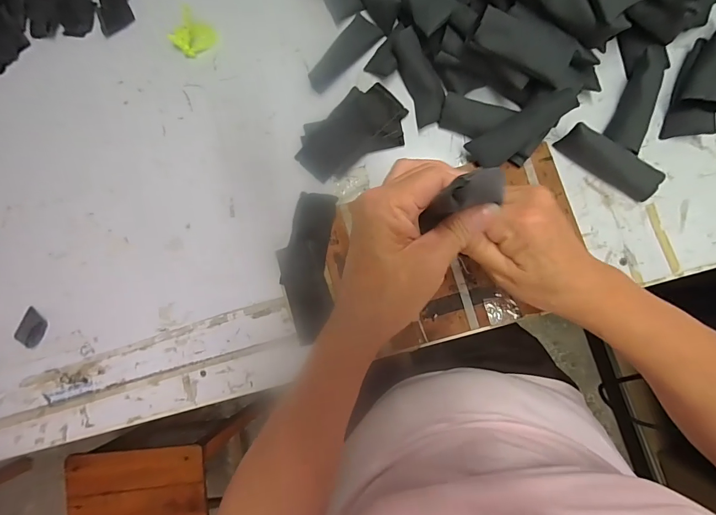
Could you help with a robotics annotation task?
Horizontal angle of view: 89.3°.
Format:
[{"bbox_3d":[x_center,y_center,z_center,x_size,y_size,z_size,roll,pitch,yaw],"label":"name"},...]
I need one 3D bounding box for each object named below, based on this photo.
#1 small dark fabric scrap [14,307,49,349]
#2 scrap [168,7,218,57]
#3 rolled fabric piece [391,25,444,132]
[{"bbox_3d":[-0.425,0.092,0.471,0.036,0.007,0.043,18,88,10],"label":"small dark fabric scrap"},{"bbox_3d":[-0.215,-0.289,0.468,0.051,0.031,0.042,-38,81,3],"label":"scrap"},{"bbox_3d":[0.069,-0.205,0.414,0.034,0.026,0.102,-23,101,6],"label":"rolled fabric piece"}]

